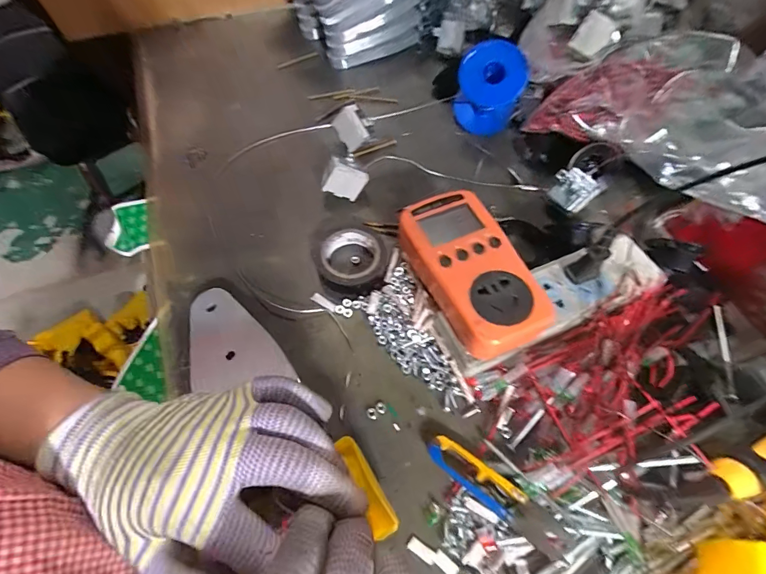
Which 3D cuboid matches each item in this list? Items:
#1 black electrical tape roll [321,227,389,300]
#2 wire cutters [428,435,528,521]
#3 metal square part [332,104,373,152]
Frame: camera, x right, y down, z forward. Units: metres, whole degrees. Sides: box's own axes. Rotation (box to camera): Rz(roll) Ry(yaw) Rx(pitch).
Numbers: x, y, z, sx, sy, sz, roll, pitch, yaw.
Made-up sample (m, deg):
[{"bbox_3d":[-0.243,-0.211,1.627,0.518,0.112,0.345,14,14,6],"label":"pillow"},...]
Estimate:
[{"bbox_3d":[-0.025,-0.024,0.334,0.057,0.018,0.063,-3,62,-1],"label":"black electrical tape roll"},{"bbox_3d":[0.061,0.127,0.255,0.065,0.015,0.020,36,68,18],"label":"wire cutters"},{"bbox_3d":[-0.032,-0.168,0.398,0.036,0.041,0.012,-20,21,35],"label":"metal square part"}]

